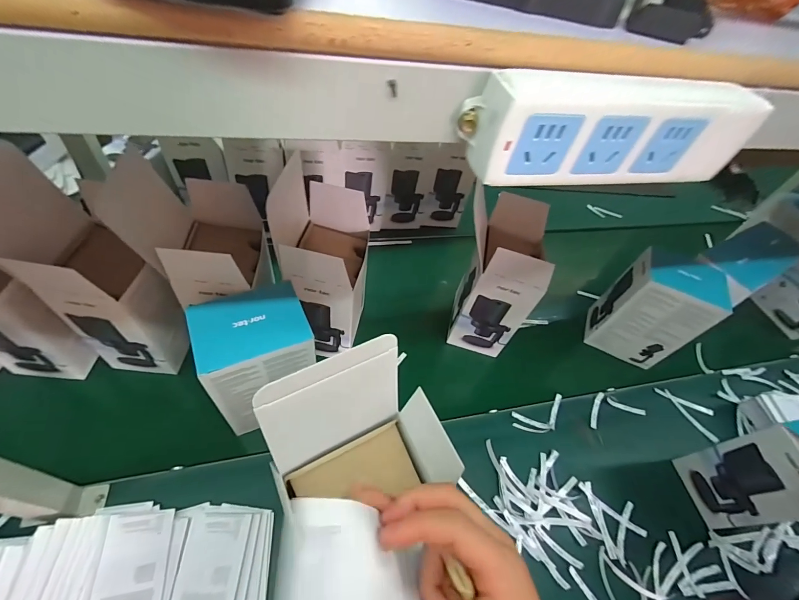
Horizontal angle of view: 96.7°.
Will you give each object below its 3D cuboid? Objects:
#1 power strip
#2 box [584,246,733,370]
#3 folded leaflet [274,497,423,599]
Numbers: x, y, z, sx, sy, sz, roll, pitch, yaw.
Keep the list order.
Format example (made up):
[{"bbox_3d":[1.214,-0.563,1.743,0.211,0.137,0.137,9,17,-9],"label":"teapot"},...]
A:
[{"bbox_3d":[0.121,-0.099,0.206,0.171,0.053,0.030,-8,54,-11],"label":"power strip"},{"bbox_3d":[0.550,0.025,0.777,0.169,0.219,0.121,23,55,13],"label":"box"},{"bbox_3d":[-0.022,0.155,0.200,0.010,0.120,0.072,-26,49,24],"label":"folded leaflet"}]

